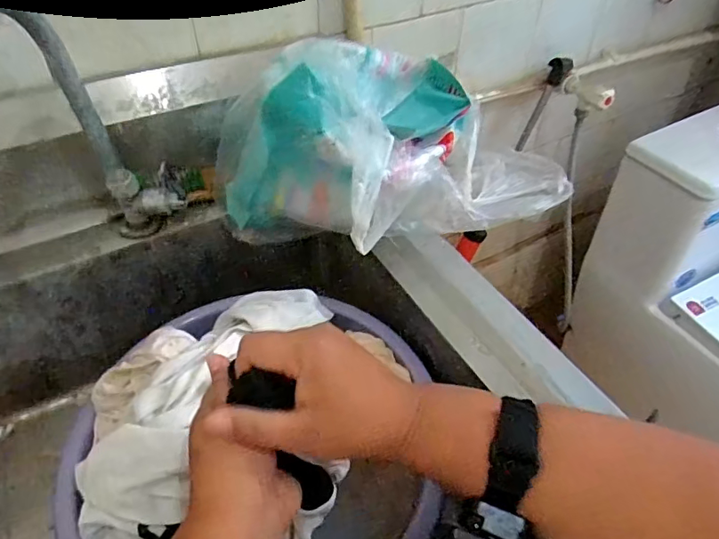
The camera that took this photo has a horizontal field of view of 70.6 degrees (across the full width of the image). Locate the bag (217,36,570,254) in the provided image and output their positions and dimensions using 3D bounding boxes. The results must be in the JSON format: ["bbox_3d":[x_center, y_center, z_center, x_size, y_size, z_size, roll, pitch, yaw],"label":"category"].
[{"bbox_3d":[0.047,-0.131,0.517,0.350,0.182,0.161,-11,47,-11],"label":"bag"}]

